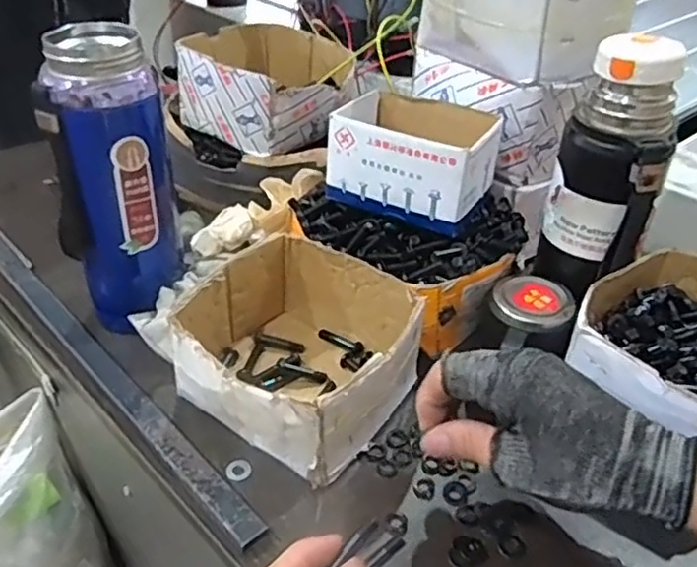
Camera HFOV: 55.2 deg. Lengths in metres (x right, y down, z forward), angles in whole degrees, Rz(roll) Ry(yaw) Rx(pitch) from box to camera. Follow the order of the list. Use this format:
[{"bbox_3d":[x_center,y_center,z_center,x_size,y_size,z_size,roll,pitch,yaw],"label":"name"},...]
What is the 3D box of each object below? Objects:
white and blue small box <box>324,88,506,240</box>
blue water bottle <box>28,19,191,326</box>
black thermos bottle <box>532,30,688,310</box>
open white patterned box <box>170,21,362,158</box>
[{"bbox_3d":[0.051,-0.103,0.531,0.118,0.067,0.100,15,38,15],"label":"white and blue small box"},{"bbox_3d":[-0.171,-0.073,0.491,0.084,0.201,0.079,-11,39,-18],"label":"blue water bottle"},{"bbox_3d":[0.192,-0.075,0.475,0.067,0.179,0.062,-5,38,-11],"label":"black thermos bottle"},{"bbox_3d":[-0.088,-0.211,0.699,0.170,0.072,0.180,-4,37,-10],"label":"open white patterned box"}]

